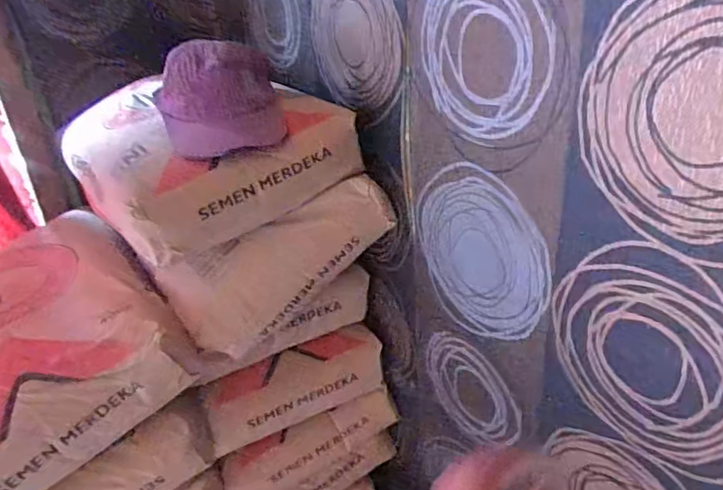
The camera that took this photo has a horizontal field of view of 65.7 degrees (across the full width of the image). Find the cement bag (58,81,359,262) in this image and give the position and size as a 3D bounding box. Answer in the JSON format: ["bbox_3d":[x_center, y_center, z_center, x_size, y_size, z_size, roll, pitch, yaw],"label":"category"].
[{"bbox_3d":[-0.284,-0.180,0.953,0.354,0.152,0.485,-23,36,-30],"label":"cement bag"}]

